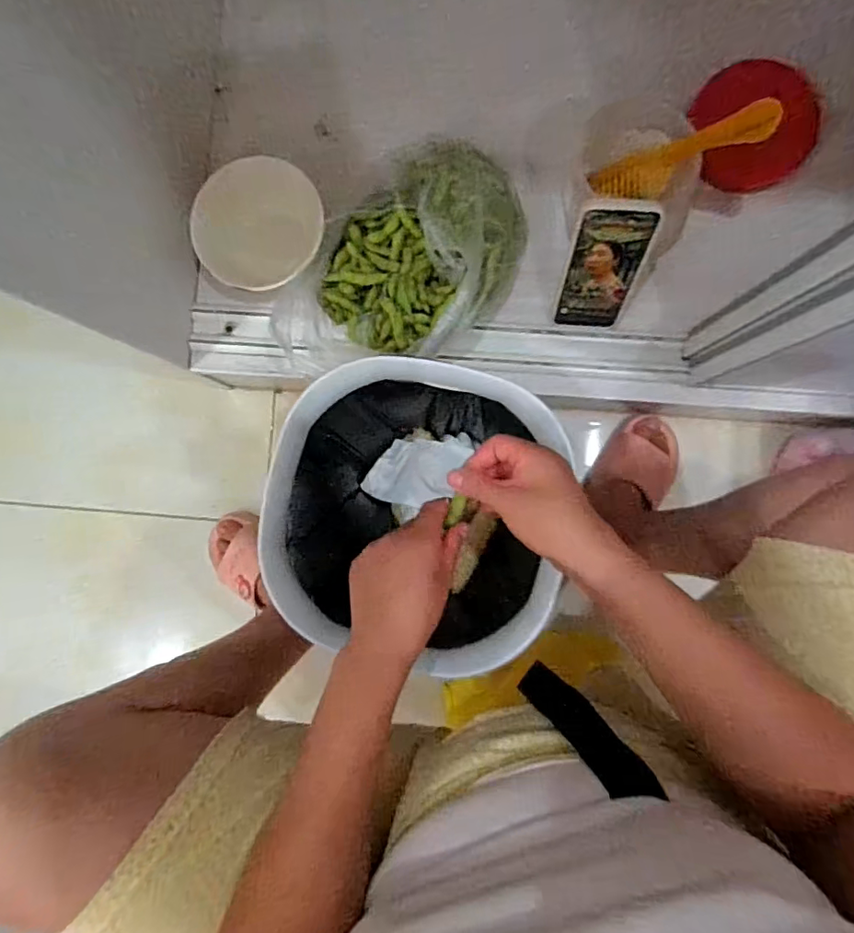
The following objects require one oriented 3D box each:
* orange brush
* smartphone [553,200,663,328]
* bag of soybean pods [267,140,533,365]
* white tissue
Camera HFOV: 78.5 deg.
[{"bbox_3d":[0.243,-0.300,0.512,0.032,0.181,0.038,9,88,-36],"label":"orange brush"},{"bbox_3d":[0.186,-0.208,0.556,0.076,0.165,0.007,4,64,4],"label":"smartphone"},{"bbox_3d":[-0.022,-0.225,0.597,0.205,0.108,0.305,36,91,4],"label":"bag of soybean pods"},{"bbox_3d":[-0.011,0.003,0.632,0.131,0.042,0.078,-4,88,4],"label":"white tissue"}]

